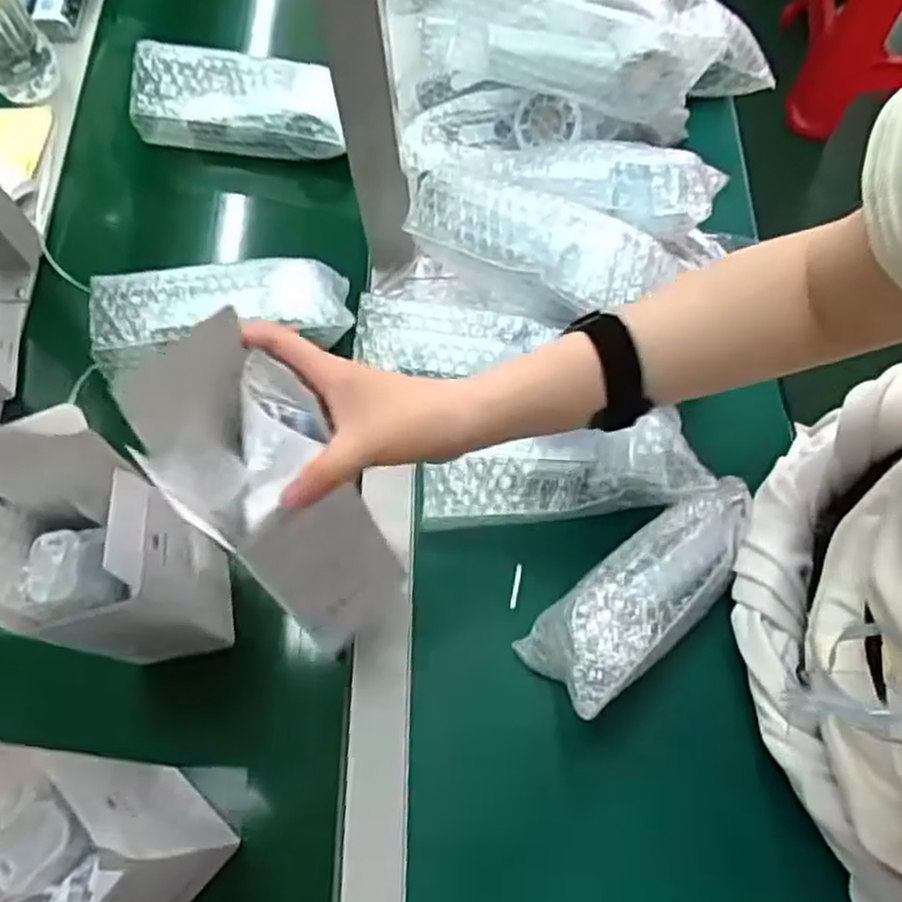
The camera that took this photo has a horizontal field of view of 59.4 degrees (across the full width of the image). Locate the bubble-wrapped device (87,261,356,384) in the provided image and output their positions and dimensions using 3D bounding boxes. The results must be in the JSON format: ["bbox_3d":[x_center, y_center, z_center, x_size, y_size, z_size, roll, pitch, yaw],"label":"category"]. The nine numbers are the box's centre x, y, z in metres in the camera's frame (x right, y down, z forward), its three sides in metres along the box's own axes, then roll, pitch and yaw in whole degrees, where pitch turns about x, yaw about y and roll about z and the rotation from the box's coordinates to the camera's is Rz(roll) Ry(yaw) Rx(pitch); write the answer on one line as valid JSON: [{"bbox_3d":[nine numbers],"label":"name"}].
[{"bbox_3d":[-0.183,-0.112,0.631,0.200,0.035,0.070,-6,68,-2],"label":"bubble-wrapped device"}]

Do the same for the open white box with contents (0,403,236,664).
[{"bbox_3d":[-0.200,0.063,0.469,0.103,0.212,0.087,-6,68,-2],"label":"open white box with contents"}]

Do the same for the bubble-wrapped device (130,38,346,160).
[{"bbox_3d":[-0.194,-0.320,0.733,0.195,0.070,0.056,9,68,4],"label":"bubble-wrapped device"}]

